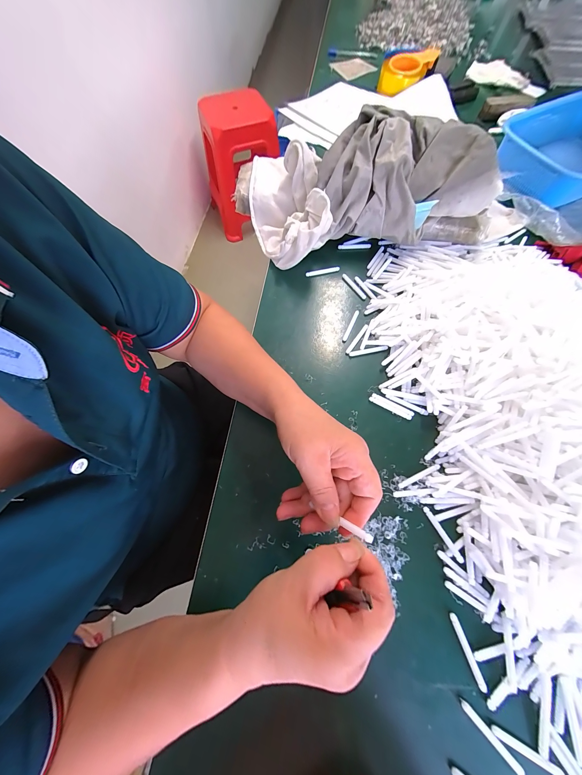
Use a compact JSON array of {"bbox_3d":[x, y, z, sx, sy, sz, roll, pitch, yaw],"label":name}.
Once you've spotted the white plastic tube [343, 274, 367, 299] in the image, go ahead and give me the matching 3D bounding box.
[{"bbox_3d":[0.107,-0.171,0.421,0.008,0.009,0.057,-33,72,-12],"label":"white plastic tube"}]

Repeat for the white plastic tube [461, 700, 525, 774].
[{"bbox_3d":[0.180,0.314,0.224,0.007,0.004,0.059,-41,74,-14],"label":"white plastic tube"}]

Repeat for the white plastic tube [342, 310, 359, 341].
[{"bbox_3d":[0.094,-0.098,0.394,0.007,0.005,0.060,24,71,9],"label":"white plastic tube"}]

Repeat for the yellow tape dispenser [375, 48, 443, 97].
[{"bbox_3d":[0.292,-0.818,0.644,0.101,0.058,0.140,41,74,14],"label":"yellow tape dispenser"}]

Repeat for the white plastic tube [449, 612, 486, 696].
[{"bbox_3d":[0.174,0.259,0.245,0.007,0.004,0.059,-15,70,-6],"label":"white plastic tube"}]

